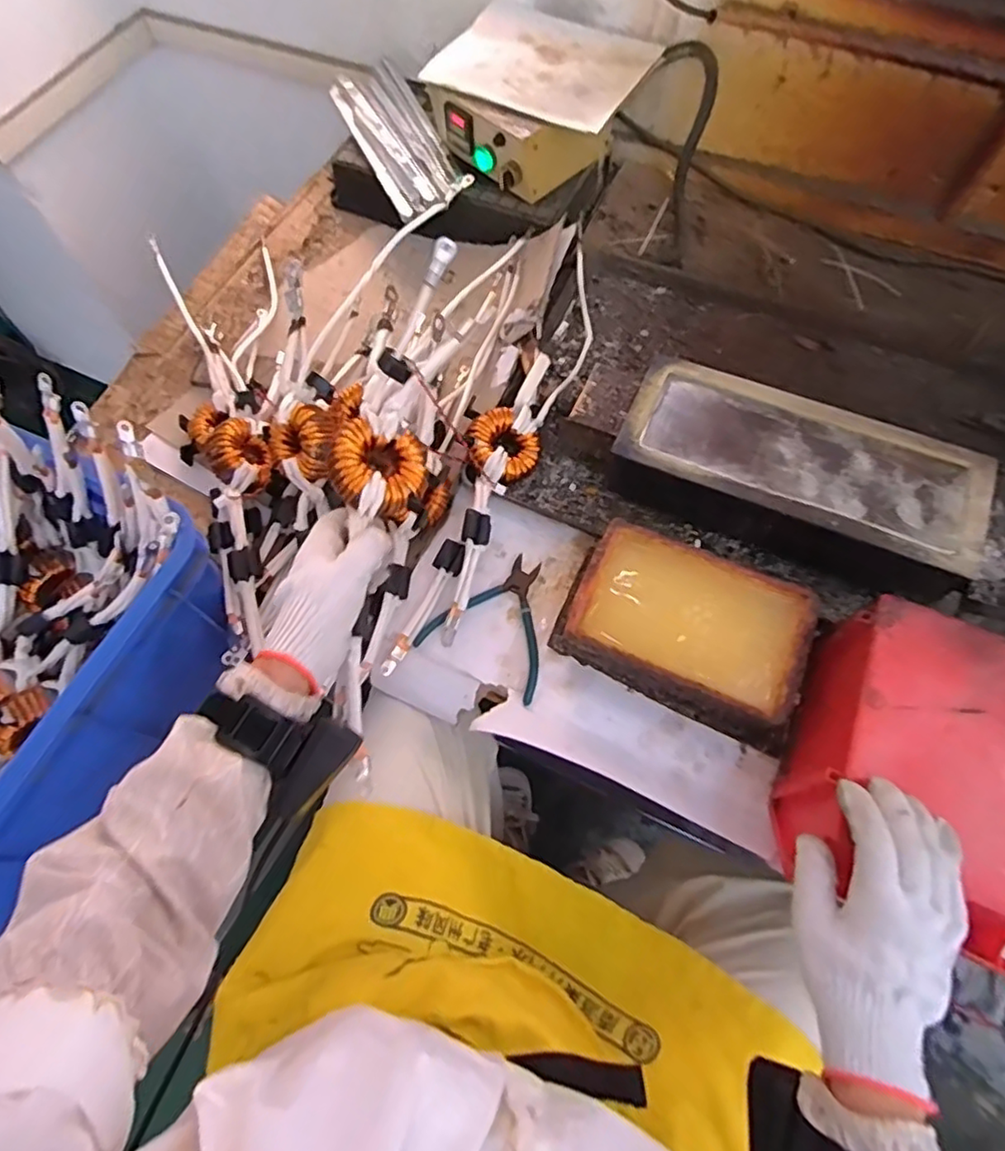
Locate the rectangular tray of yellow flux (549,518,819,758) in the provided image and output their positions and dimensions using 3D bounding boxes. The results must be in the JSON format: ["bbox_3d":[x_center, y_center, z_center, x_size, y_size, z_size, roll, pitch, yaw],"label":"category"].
[{"bbox_3d":[0.170,0.049,0.580,0.212,0.071,0.137,23,68,11],"label":"rectangular tray of yellow flux"}]

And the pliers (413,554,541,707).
[{"bbox_3d":[0.001,0.041,0.621,0.126,0.009,0.133,27,69,12],"label":"pliers"}]

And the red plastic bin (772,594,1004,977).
[{"bbox_3d":[0.323,0.147,0.496,0.149,0.115,0.226,21,68,10],"label":"red plastic bin"}]

